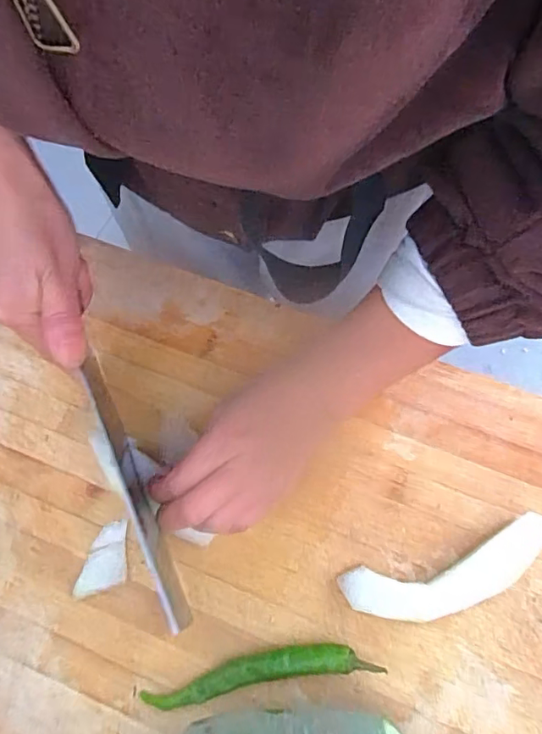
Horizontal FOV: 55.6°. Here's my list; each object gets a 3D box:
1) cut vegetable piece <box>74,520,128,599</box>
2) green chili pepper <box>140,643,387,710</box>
[{"bbox_3d":[-0.108,0.121,0.325,0.031,0.006,0.041,-6,69,-1],"label":"cut vegetable piece"},{"bbox_3d":[-0.006,0.178,0.300,0.136,0.012,0.020,-9,69,-2],"label":"green chili pepper"}]

